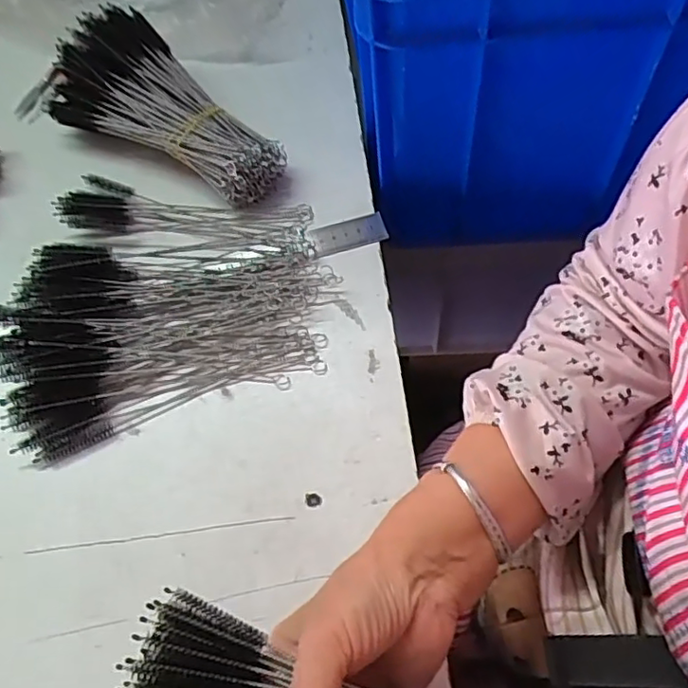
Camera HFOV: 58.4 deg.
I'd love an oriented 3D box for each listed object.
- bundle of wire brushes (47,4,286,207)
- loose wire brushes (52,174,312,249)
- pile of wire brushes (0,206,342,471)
[{"bbox_3d":[-0.132,-0.195,0.494,0.199,0.061,0.099,26,67,15],"label":"bundle of wire brushes"},{"bbox_3d":[-0.123,-0.101,0.479,0.188,0.022,0.050,9,64,7],"label":"loose wire brushes"},{"bbox_3d":[-0.126,-0.022,0.432,0.235,0.029,0.146,-18,63,-6],"label":"pile of wire brushes"}]

